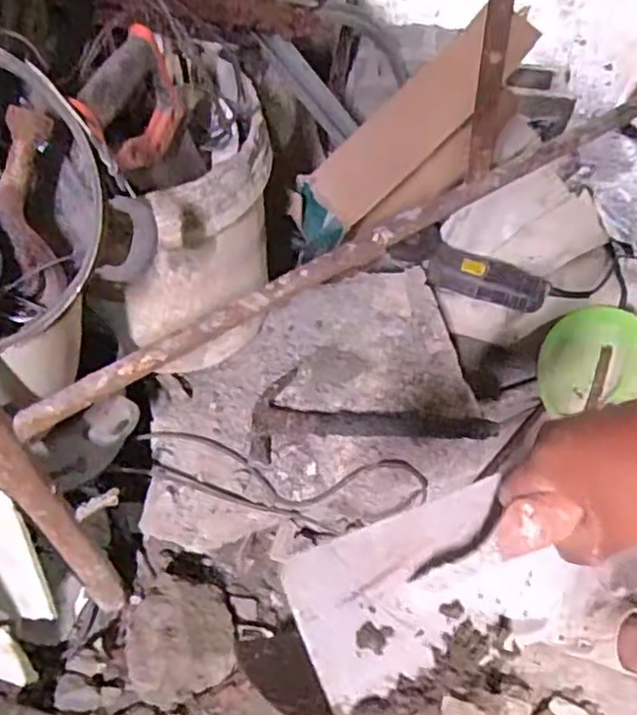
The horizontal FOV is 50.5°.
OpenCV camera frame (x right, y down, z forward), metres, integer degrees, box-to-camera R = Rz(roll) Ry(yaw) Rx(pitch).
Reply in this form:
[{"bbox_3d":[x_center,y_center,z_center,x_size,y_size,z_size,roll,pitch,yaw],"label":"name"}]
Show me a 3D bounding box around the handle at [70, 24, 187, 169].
[{"bbox_3d":[-0.173,-0.226,0.632,0.035,0.116,0.131,20,62,7],"label":"handle"}]

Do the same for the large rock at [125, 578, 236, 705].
[{"bbox_3d":[-0.173,0.350,0.847,0.130,0.072,0.140,2,61,-3],"label":"large rock"}]

